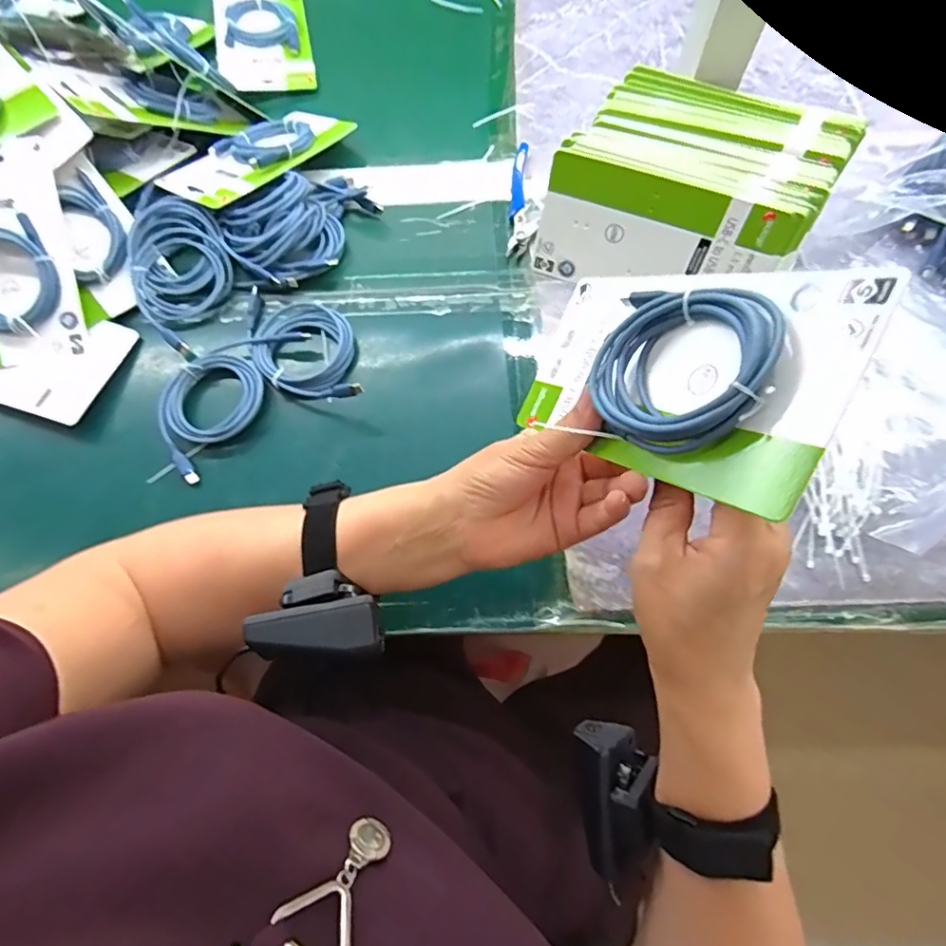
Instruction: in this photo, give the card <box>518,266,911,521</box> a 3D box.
[{"bbox_3d":[0.087,-0.054,0.261,0.176,0.021,0.099,31,98,56],"label":"card"}]

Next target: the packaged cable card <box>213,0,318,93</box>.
[{"bbox_3d":[-0.238,-0.496,0.603,0.098,0.018,0.172,-15,70,-3],"label":"packaged cable card"}]

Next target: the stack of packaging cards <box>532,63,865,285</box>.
[{"bbox_3d":[0.170,-0.222,0.443,0.197,0.101,0.142,24,73,11],"label":"stack of packaging cards"}]

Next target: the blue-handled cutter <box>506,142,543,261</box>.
[{"bbox_3d":[0.051,-0.258,0.509,0.036,0.014,0.124,4,70,4],"label":"blue-handled cutter"}]

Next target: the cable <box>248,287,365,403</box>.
[{"bbox_3d":[-0.146,-0.109,0.453,0.088,0.031,0.131,-13,70,-2],"label":"cable"}]

